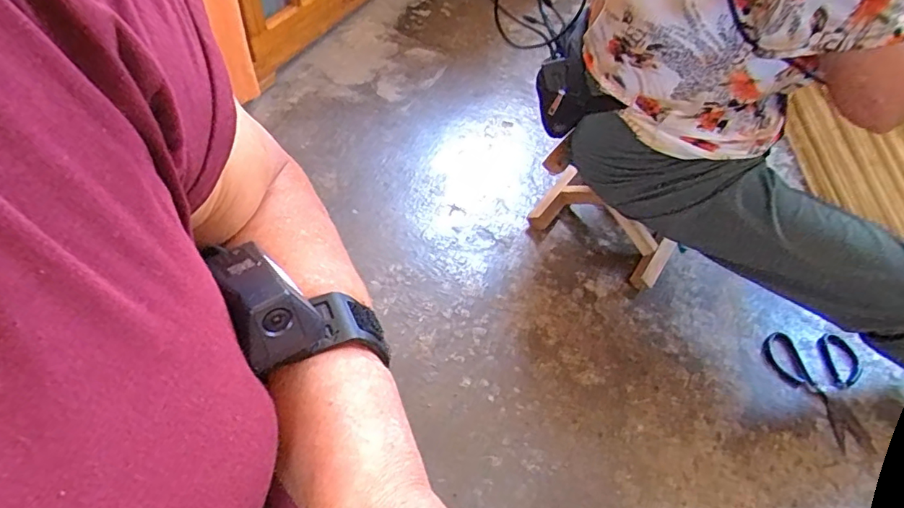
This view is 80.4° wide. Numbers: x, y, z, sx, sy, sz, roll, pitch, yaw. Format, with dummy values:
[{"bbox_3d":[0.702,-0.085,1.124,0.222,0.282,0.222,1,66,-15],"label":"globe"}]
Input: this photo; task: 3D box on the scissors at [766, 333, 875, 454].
[{"bbox_3d":[0.575,0.207,0.821,0.140,0.014,0.188,4,51,-2],"label":"scissors"}]

